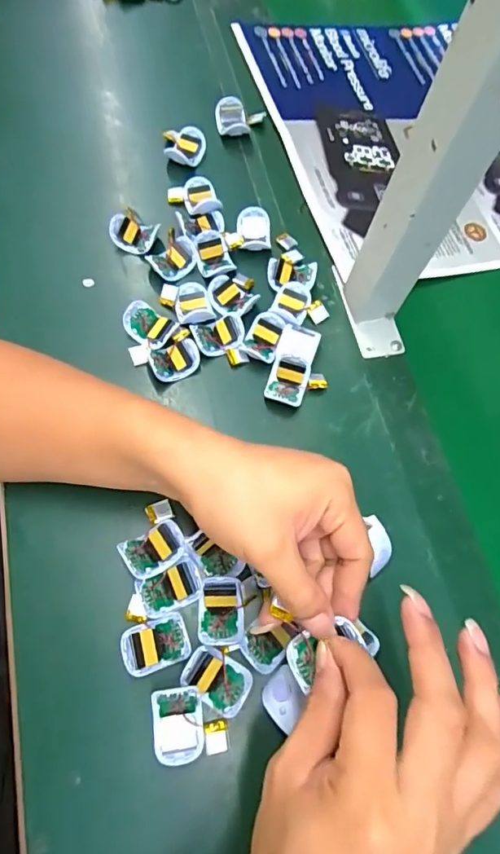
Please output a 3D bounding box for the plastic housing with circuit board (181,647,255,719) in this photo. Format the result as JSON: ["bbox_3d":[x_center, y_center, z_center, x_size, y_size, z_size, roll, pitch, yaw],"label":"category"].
[{"bbox_3d":[-0.022,0.161,0.321,0.041,0.012,0.030,29,68,7],"label":"plastic housing with circuit board"}]

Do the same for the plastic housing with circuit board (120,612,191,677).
[{"bbox_3d":[-0.060,0.141,0.327,0.042,0.011,0.030,-16,70,-11],"label":"plastic housing with circuit board"}]

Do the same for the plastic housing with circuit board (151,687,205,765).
[{"bbox_3d":[-0.045,0.183,0.310,0.030,0.014,0.042,-5,68,-7],"label":"plastic housing with circuit board"}]

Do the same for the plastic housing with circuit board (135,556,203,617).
[{"bbox_3d":[-0.053,0.109,0.339,0.040,0.011,0.028,-24,72,-14],"label":"plastic housing with circuit board"}]

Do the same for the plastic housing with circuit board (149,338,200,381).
[{"bbox_3d":[-0.061,-0.055,0.406,0.039,0.014,0.030,-19,71,-12],"label":"plastic housing with circuit board"}]

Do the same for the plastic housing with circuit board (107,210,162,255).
[{"bbox_3d":[-0.103,-0.173,0.452,0.040,0.020,0.033,27,68,6],"label":"plastic housing with circuit board"}]

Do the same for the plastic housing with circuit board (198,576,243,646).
[{"bbox_3d":[-0.019,0.122,0.337,0.029,0.009,0.041,0,68,-5],"label":"plastic housing with circuit board"}]

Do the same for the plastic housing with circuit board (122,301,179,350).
[{"bbox_3d":[-0.082,-0.084,0.414,0.041,0.017,0.028,35,69,9],"label":"plastic housing with circuit board"}]

